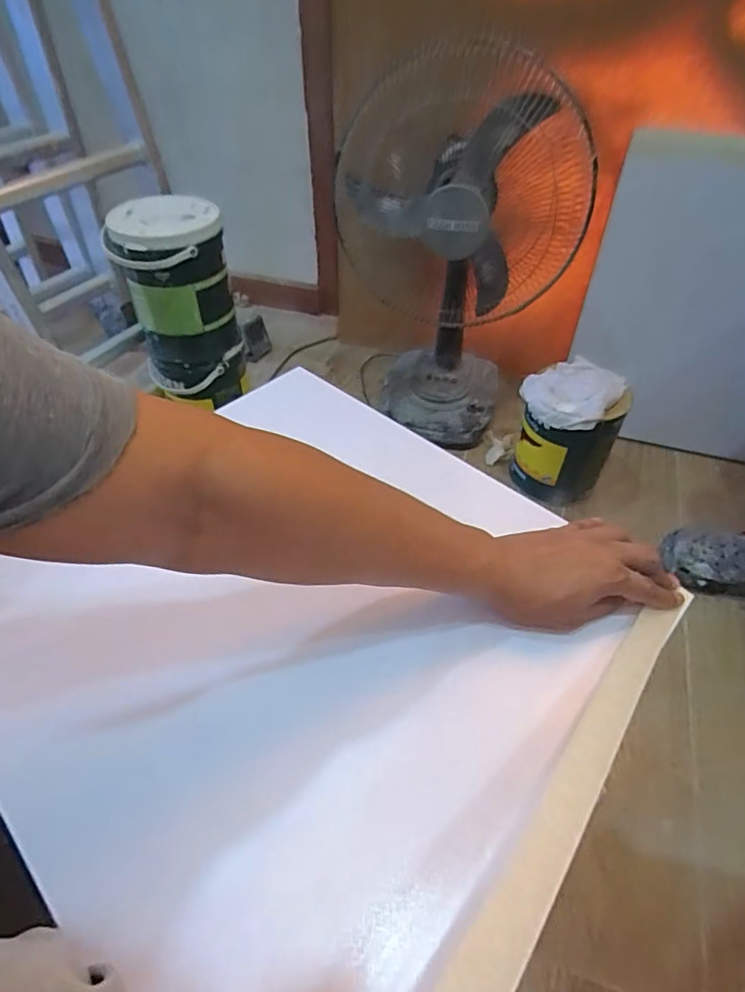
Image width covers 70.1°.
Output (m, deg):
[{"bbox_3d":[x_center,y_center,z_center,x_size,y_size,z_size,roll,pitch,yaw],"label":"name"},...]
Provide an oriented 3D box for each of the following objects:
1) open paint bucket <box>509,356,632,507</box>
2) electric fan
[{"bbox_3d":[0.344,-0.115,0.944,0.150,0.200,0.153,0,47,0],"label":"open paint bucket"},{"bbox_3d":[0.154,-0.421,0.982,0.373,0.598,0.255,19,50,17],"label":"electric fan"}]

